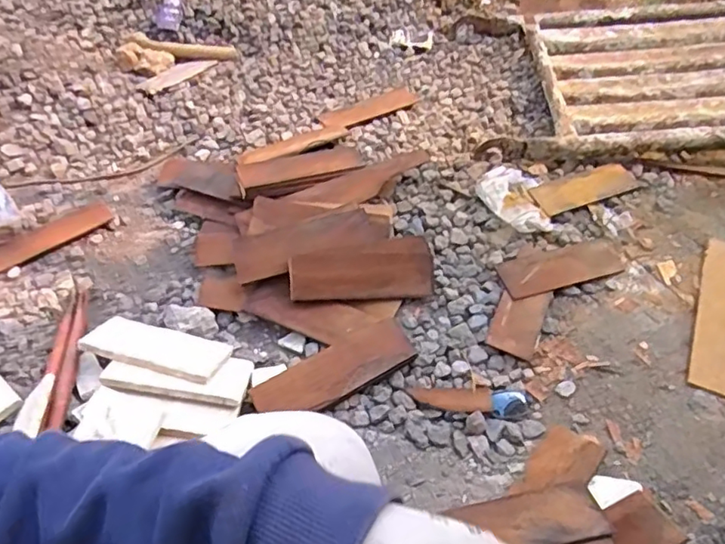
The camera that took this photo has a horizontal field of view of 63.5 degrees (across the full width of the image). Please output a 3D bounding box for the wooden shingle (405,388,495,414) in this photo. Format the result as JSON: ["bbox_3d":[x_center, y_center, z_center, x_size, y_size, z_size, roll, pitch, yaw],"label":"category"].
[{"bbox_3d":[0.133,0.193,0.877,0.121,0.004,0.040,-1,50,-2],"label":"wooden shingle"}]

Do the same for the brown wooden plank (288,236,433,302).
[{"bbox_3d":[-0.001,-0.001,0.984,0.238,0.016,0.101,-5,80,-8],"label":"brown wooden plank"}]

